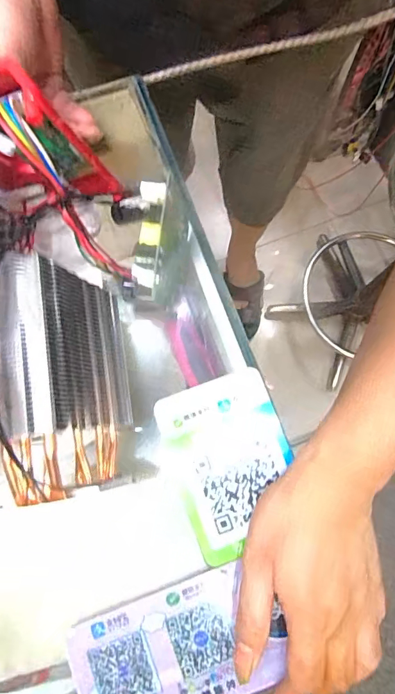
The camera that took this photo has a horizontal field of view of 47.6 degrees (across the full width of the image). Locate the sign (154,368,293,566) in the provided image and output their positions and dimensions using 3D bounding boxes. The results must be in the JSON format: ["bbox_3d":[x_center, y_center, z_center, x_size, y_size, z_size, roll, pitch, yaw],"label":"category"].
[{"bbox_3d":[0.027,0.087,0.340,0.087,0.004,0.122,-20,80,-3],"label":"sign"}]

